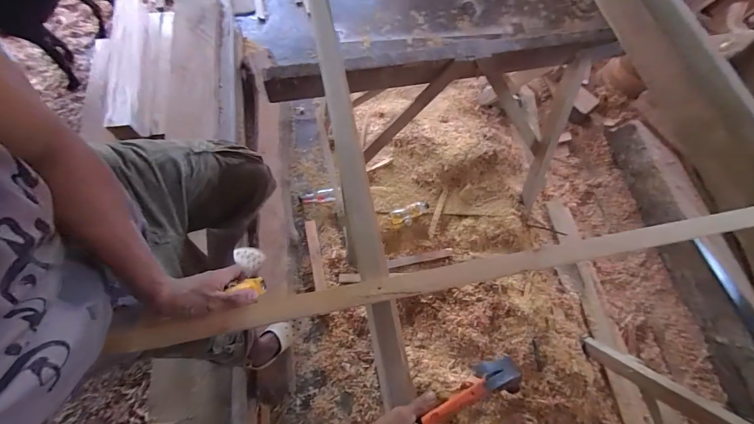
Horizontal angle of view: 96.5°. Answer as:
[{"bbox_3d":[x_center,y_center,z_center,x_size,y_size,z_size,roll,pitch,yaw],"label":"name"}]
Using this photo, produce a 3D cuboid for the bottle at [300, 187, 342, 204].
[{"bbox_3d":[-0.263,-0.079,1.613,0.213,0.060,0.059,-8,69,15],"label":"bottle"}]

